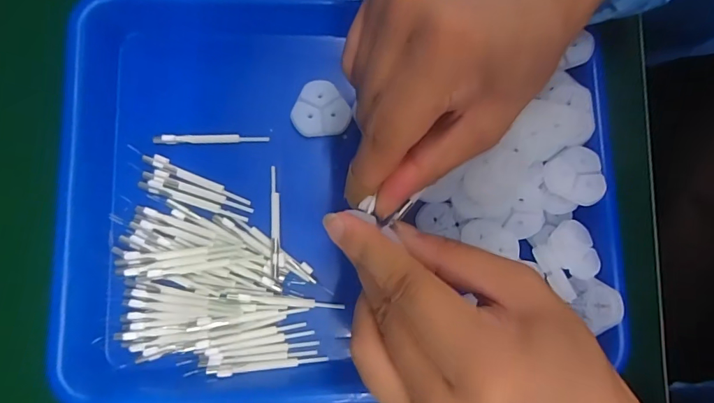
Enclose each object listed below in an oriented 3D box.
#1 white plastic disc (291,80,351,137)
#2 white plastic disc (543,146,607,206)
[{"bbox_3d":[-0.025,-0.058,0.285,0.035,0.005,0.036,1,82,-4],"label":"white plastic disc"},{"bbox_3d":[0.136,-0.017,0.273,0.035,0.010,0.034,1,83,-4],"label":"white plastic disc"}]

